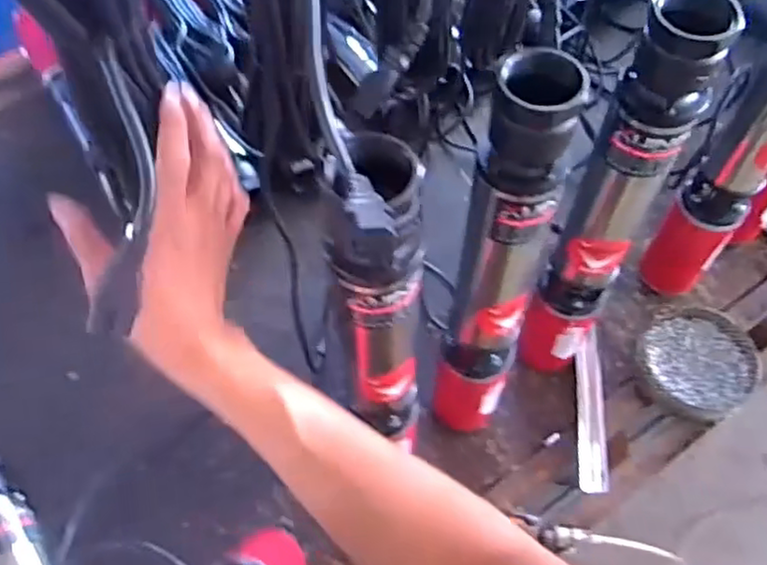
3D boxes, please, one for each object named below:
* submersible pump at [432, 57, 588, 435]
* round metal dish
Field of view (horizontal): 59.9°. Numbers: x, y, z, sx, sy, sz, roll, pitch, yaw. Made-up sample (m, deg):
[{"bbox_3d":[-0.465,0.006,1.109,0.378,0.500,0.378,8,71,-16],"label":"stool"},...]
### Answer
[{"bbox_3d":[0.098,0.019,0.600,0.069,0.503,0.074,21,64,13],"label":"submersible pump"},{"bbox_3d":[0.403,0.099,0.854,0.142,0.035,0.160,18,63,11],"label":"round metal dish"}]

